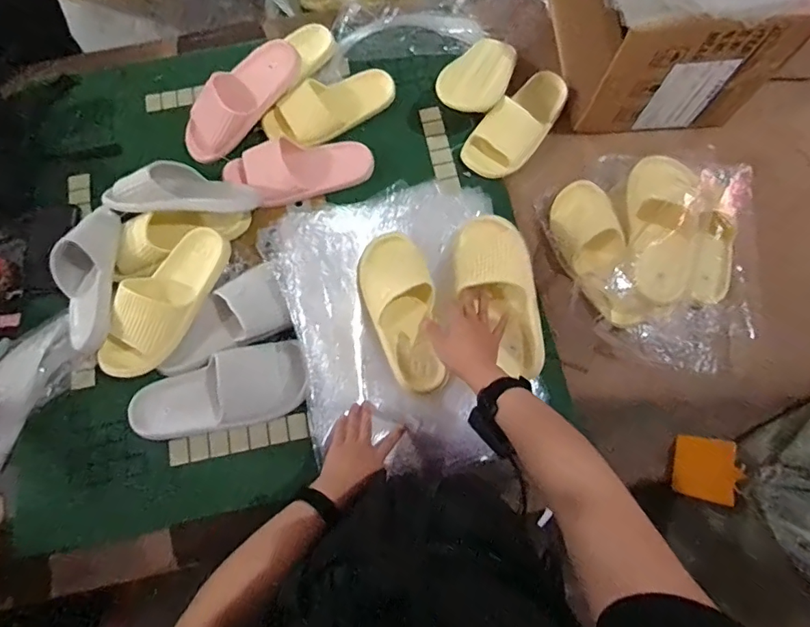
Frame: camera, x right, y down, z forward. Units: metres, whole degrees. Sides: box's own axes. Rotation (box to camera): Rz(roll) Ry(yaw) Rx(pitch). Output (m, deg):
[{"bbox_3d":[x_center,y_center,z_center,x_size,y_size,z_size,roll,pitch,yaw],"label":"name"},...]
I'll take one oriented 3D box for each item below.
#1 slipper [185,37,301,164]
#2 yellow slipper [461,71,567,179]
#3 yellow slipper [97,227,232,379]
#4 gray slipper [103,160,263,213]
[{"bbox_3d":[-0.298,-0.379,0.845,0.258,0.065,0.090,-44,78,5],"label":"slipper"},{"bbox_3d":[0.207,-0.344,0.865,0.101,0.062,0.225,40,77,11],"label":"yellow slipper"},{"bbox_3d":[-0.379,-0.022,0.752,0.101,0.057,0.263,27,75,7],"label":"yellow slipper"},{"bbox_3d":[-0.363,-0.202,0.778,0.236,0.064,0.066,-5,73,-2],"label":"gray slipper"}]

